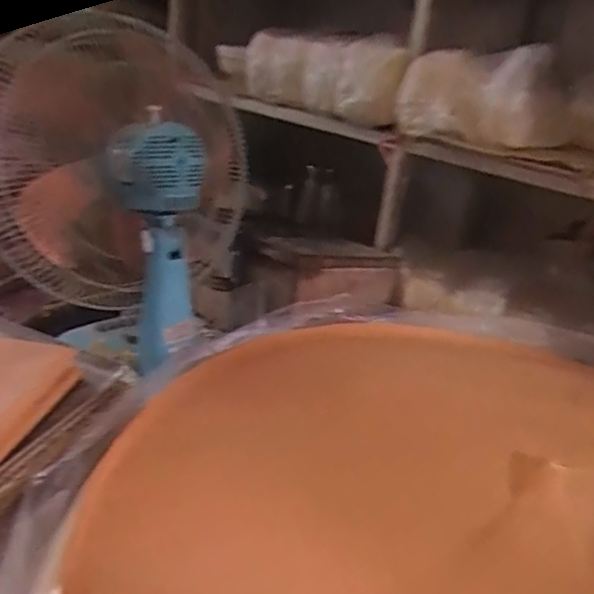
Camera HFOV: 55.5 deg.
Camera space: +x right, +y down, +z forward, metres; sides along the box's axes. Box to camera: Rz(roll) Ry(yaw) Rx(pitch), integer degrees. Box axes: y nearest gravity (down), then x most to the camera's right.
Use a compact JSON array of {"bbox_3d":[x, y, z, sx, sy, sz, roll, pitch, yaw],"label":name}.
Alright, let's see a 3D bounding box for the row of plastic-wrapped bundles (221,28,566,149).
[{"bbox_3d":[0.124,-0.393,1.040,0.170,0.143,0.620,-14,32,-38],"label":"row of plastic-wrapped bundles"}]

